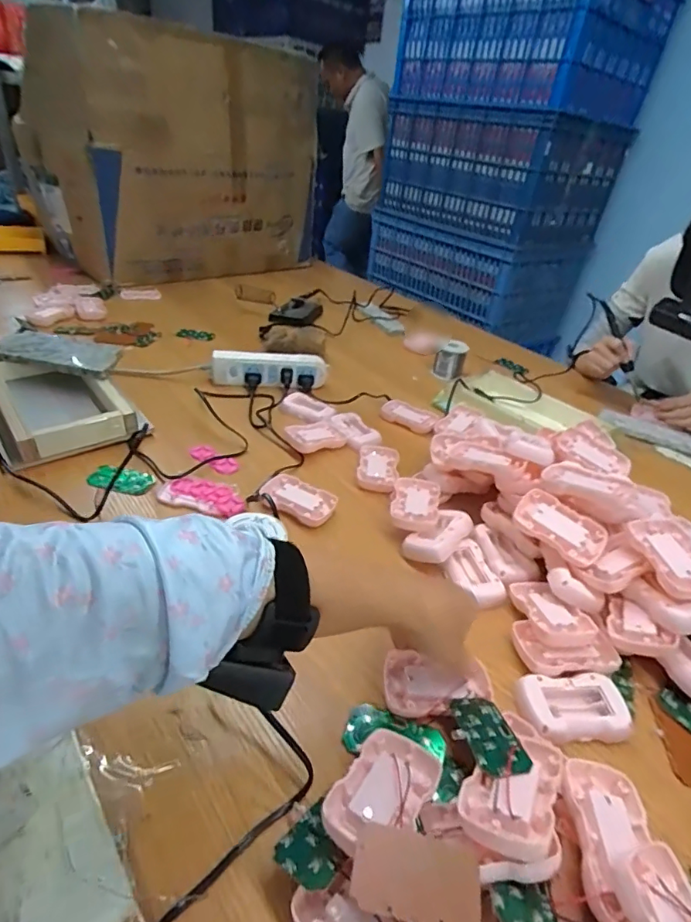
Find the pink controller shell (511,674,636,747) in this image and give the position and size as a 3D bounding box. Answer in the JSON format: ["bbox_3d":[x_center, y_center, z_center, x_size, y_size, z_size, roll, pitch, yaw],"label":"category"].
[{"bbox_3d":[0.188,0.204,0.405,0.087,0.016,0.050,1,35,-9],"label":"pink controller shell"}]

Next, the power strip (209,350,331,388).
[{"bbox_3d":[-0.128,-0.156,0.834,0.193,0.049,0.033,1,35,-10],"label":"power strip"}]

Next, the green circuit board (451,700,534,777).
[{"bbox_3d":[0.103,0.201,0.359,0.043,0.005,0.073,-1,13,-10],"label":"green circuit board"}]

